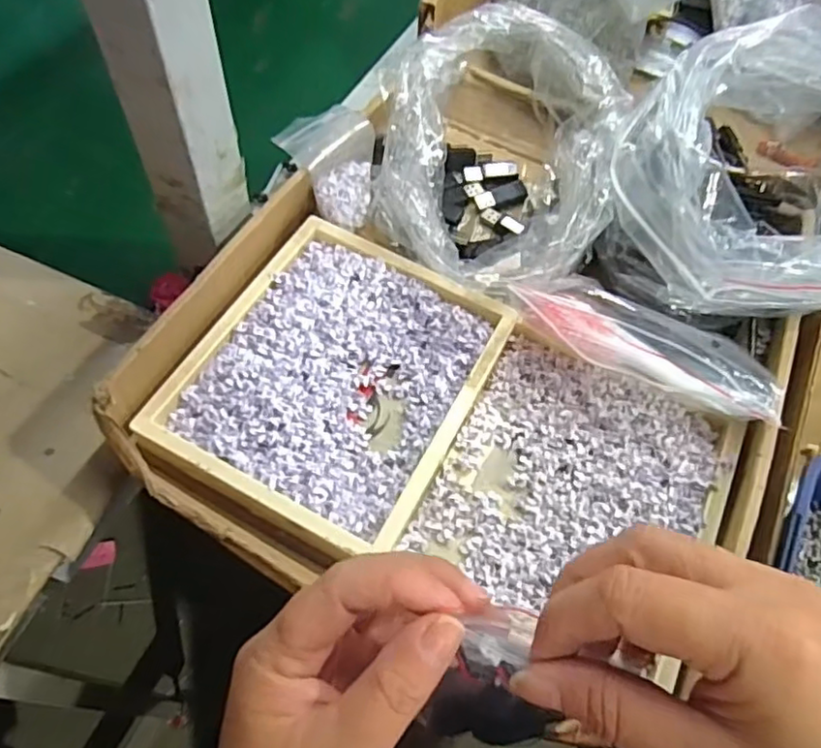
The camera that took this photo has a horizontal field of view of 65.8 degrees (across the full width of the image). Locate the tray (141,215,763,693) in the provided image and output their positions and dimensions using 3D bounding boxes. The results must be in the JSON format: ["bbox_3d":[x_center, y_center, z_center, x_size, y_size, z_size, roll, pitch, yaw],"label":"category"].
[{"bbox_3d":[0.021,0.035,0.391,0.313,0.032,0.188,27,62,11],"label":"tray"}]

